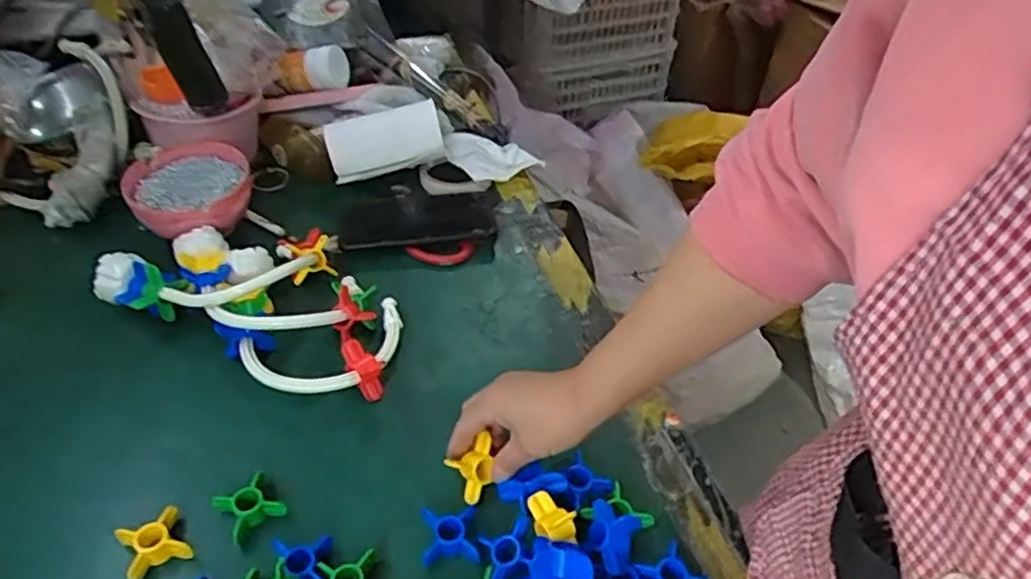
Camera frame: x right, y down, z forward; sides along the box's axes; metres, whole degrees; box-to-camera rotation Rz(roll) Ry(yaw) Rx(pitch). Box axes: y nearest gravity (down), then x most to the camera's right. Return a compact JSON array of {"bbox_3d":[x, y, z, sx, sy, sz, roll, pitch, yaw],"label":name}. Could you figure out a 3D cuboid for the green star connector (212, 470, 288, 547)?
[{"bbox_3d":[-0.197,0.162,0.531,0.041,0.025,0.039,-28,51,-26],"label":"green star connector"}]

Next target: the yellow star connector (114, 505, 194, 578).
[{"bbox_3d":[-0.257,0.182,0.511,0.041,0.025,0.036,-25,50,-24],"label":"yellow star connector"}]

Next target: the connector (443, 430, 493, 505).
[{"bbox_3d":[-0.028,0.138,0.544,0.037,0.035,0.017,-31,17,-21],"label":"connector"}]

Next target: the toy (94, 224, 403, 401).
[{"bbox_3d":[-0.222,0.019,0.631,0.198,0.064,0.225,-28,51,-27],"label":"toy"}]

